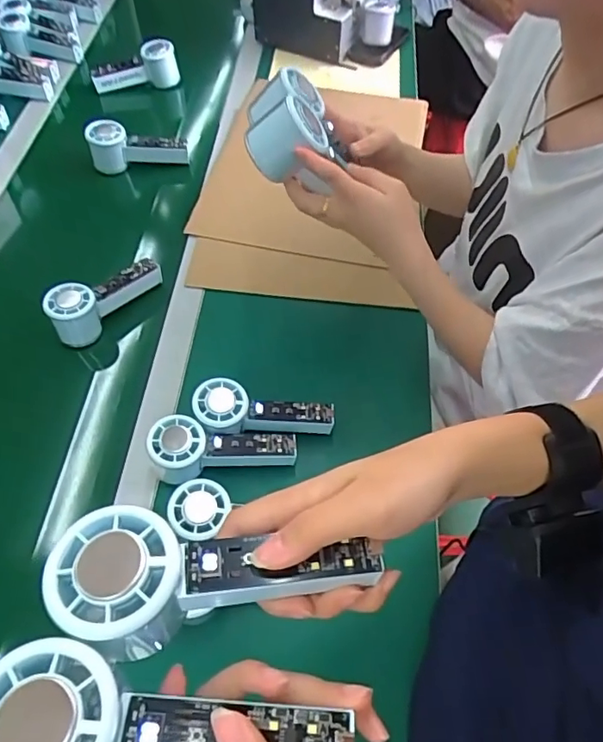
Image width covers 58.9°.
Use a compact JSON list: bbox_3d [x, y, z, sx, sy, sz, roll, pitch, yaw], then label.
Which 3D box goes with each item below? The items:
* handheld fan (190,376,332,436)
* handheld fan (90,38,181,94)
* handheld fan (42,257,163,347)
[{"bbox_3d":[-0.041,0.047,0.580,0.151,0.033,0.056,10,59,-13],"label":"handheld fan"},{"bbox_3d":[-0.287,-0.527,0.933,0.149,0.056,0.051,-23,63,-16],"label":"handheld fan"},{"bbox_3d":[-0.244,-0.094,0.673,0.147,0.054,0.051,-33,67,-21],"label":"handheld fan"}]

